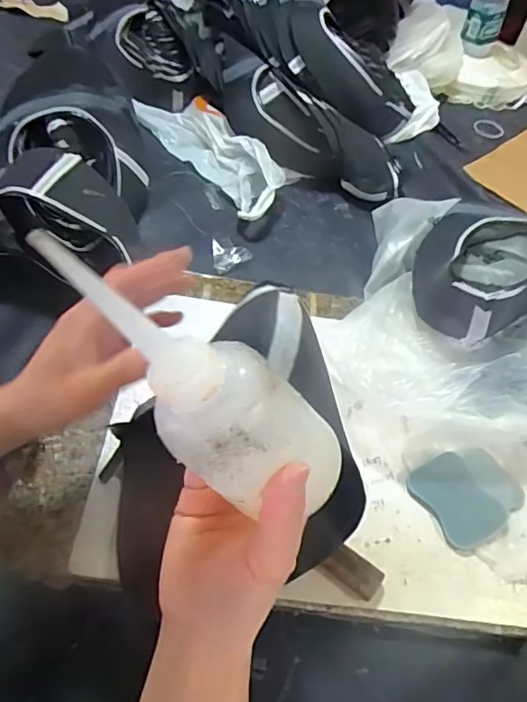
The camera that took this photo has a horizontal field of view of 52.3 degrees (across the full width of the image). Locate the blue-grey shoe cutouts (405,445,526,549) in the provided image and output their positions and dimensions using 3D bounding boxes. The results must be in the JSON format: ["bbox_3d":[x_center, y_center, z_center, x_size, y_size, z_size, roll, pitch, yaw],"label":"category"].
[{"bbox_3d":[0.179,0.122,0.469,0.089,0.009,0.077,-26,58,-23],"label":"blue-grey shoe cutouts"}]

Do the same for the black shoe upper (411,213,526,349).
[{"bbox_3d":[0.232,-0.103,0.556,0.202,0.079,0.163,-21,58,-24],"label":"black shoe upper"}]

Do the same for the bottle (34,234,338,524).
[{"bbox_3d":[-0.022,0.019,0.226,0.046,0.184,0.046,-20,43,31],"label":"bottle"}]

